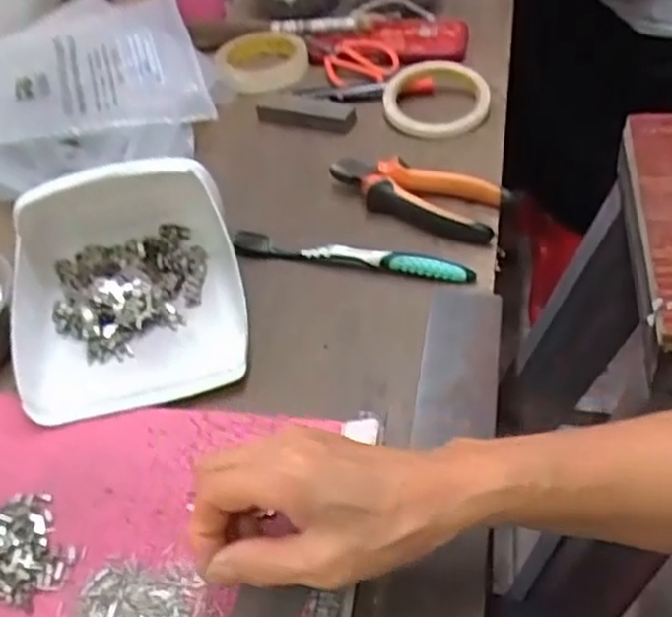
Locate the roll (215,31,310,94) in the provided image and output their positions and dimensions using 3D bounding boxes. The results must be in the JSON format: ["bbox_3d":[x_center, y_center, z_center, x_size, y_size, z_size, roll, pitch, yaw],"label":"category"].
[{"bbox_3d":[-0.078,-0.268,0.799,0.094,0.019,0.101,-7,45,-1],"label":"roll"}]

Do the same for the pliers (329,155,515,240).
[{"bbox_3d":[0.061,-0.092,0.607,0.148,0.021,0.057,18,52,21],"label":"pliers"}]

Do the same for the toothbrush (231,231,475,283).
[{"bbox_3d":[0.010,-0.040,0.562,0.185,0.013,0.013,10,47,15],"label":"toothbrush"}]

